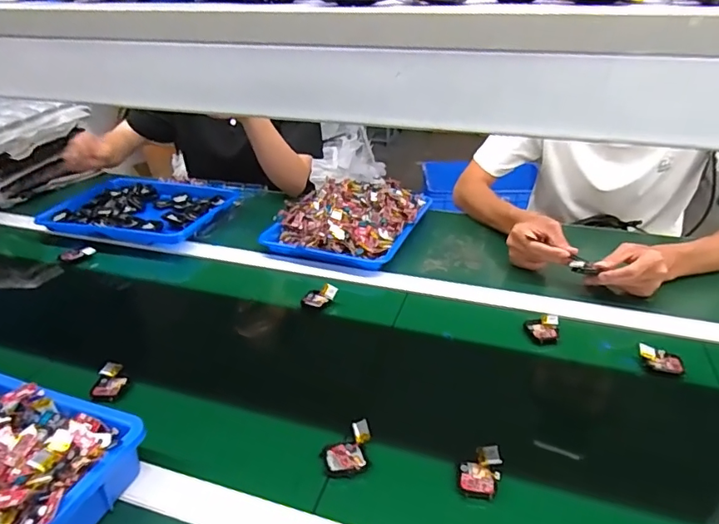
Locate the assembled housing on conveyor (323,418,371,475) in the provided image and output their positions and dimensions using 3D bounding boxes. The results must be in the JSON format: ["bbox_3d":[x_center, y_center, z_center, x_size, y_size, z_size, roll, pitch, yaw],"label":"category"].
[{"bbox_3d":[-0.013,0.192,0.520,0.046,0.020,0.053,-1,29,2],"label":"assembled housing on conveyor"}]

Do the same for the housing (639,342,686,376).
[{"bbox_3d":[0.383,0.124,0.638,0.053,0.017,0.031,16,34,28],"label":"housing"}]

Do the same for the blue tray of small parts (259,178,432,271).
[{"bbox_3d":[-0.018,-0.090,0.956,0.242,0.069,0.271,10,31,20],"label":"blue tray of small parts"}]

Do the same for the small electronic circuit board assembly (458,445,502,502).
[{"bbox_3d":[0.120,0.206,0.498,0.036,0.016,0.051,9,31,19],"label":"small electronic circuit board assembly"}]

